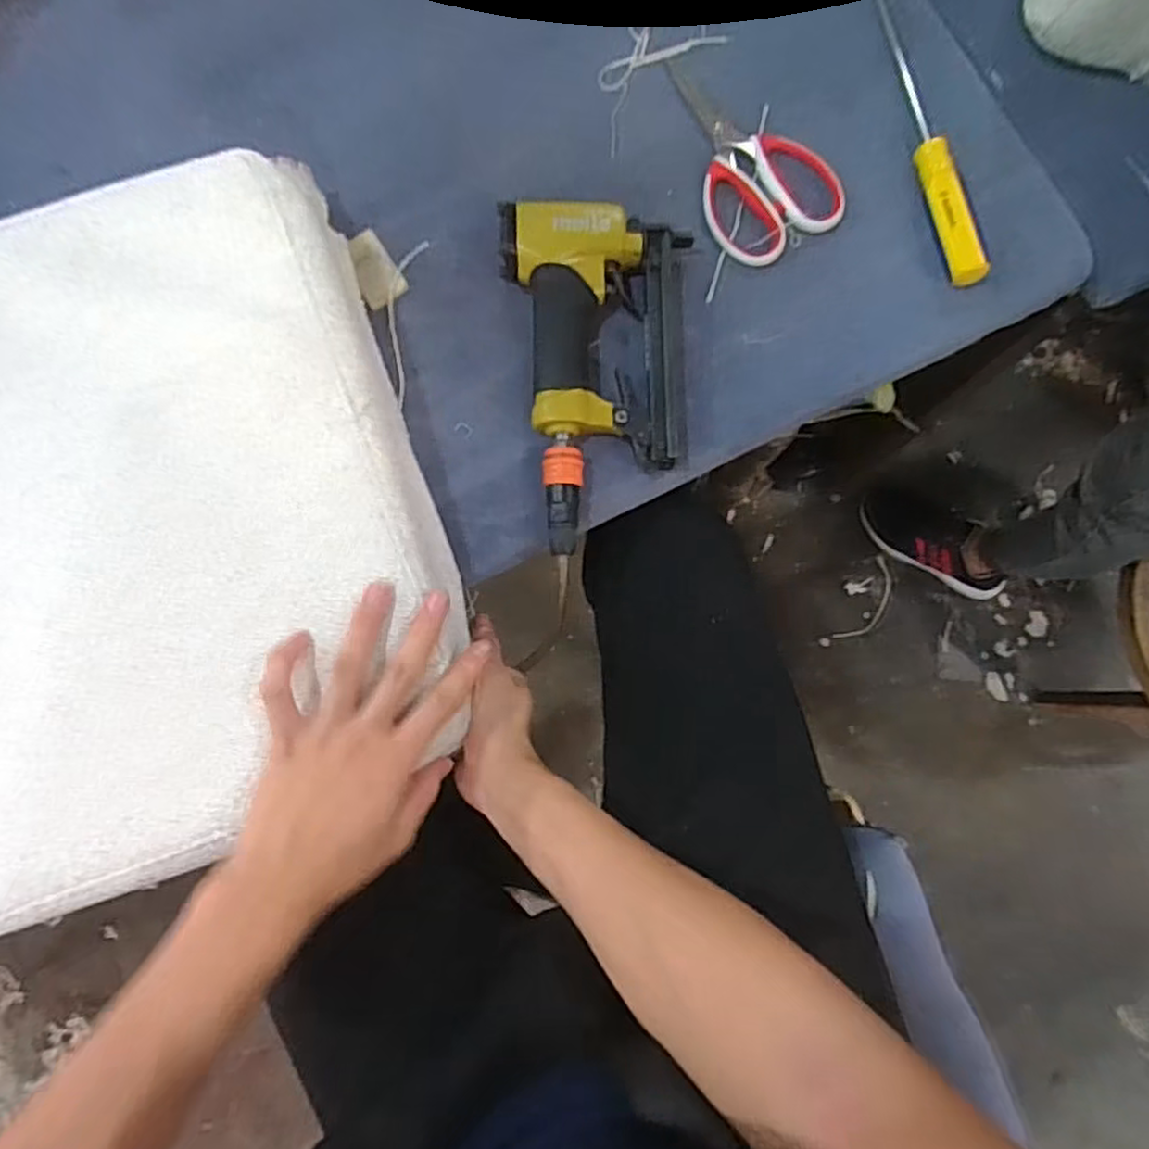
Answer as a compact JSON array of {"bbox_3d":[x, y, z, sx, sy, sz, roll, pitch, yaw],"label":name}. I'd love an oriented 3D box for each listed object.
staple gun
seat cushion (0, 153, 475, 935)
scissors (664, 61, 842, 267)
[{"bbox_3d":[0.027,-0.149,0.517,0.134,0.048,0.252,-8,82,1],"label":"staple gun"},{"bbox_3d":[-0.336,-0.015,0.468,0.463,0.079,0.426,-18,83,1],"label":"seat cushion"},{"bbox_3d":[0.124,-0.333,0.554,0.098,0.008,0.190,-32,82,-3],"label":"scissors"}]

